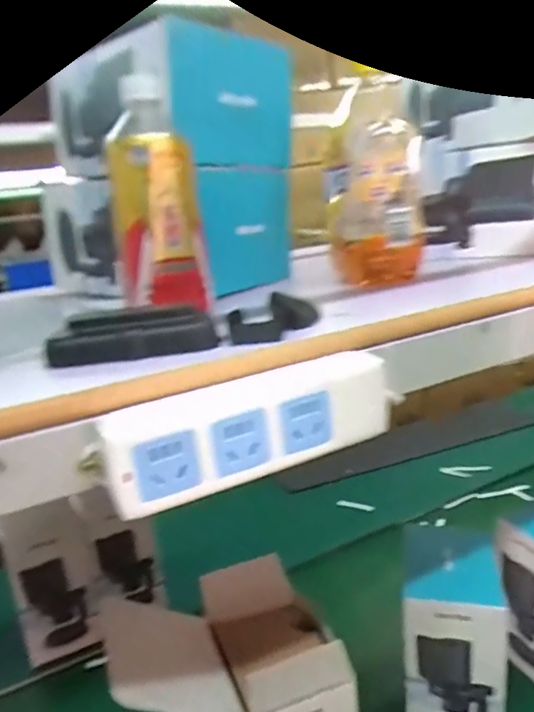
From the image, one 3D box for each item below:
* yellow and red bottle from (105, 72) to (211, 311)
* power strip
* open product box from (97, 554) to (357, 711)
[{"bbox_3d":[-0.086,-0.122,0.407,0.066,0.160,0.058,-9,15,-11],"label":"yellow and red bottle"},{"bbox_3d":[-0.004,0.037,0.303,0.169,0.053,0.027,-11,16,-20],"label":"power strip"},{"bbox_3d":[-0.029,0.409,0.593,0.219,0.291,0.156,-10,15,-15],"label":"open product box"}]

